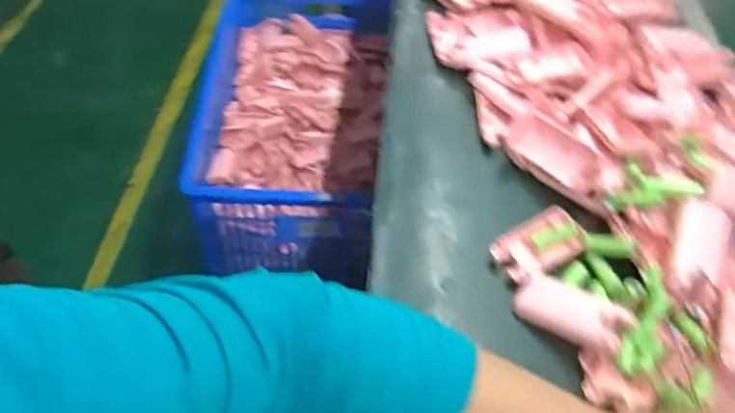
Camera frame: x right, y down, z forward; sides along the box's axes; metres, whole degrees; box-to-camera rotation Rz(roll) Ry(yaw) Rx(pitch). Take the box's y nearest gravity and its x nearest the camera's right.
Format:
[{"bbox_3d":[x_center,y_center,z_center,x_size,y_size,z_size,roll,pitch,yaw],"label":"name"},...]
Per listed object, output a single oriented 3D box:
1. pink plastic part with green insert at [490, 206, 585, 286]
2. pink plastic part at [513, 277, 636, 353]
[{"bbox_3d":[0.159,0.039,0.544,0.088,0.023,0.052,-24,59,-19],"label":"pink plastic part with green insert"},{"bbox_3d":[0.169,0.089,0.481,0.094,0.022,0.036,18,51,40],"label":"pink plastic part"}]

